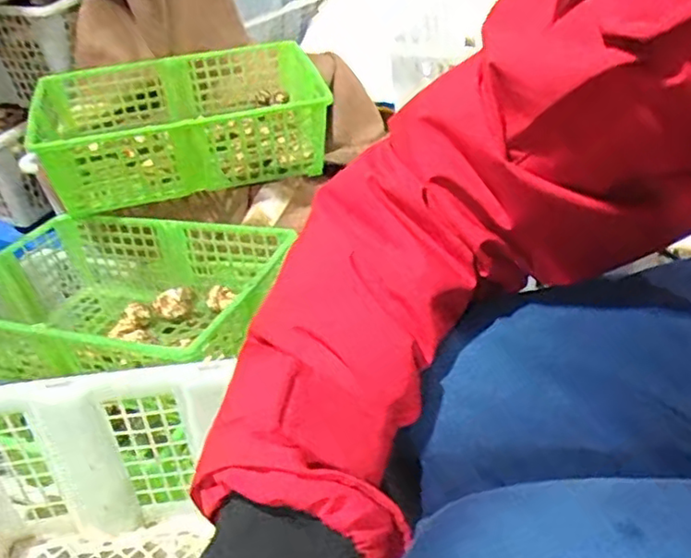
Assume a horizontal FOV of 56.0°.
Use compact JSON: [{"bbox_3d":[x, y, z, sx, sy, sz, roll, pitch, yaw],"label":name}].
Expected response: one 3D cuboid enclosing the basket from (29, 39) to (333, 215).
[{"bbox_3d":[-0.214,-0.196,0.825,0.358,0.103,0.205,-12,39,-10],"label":"basket"}]

